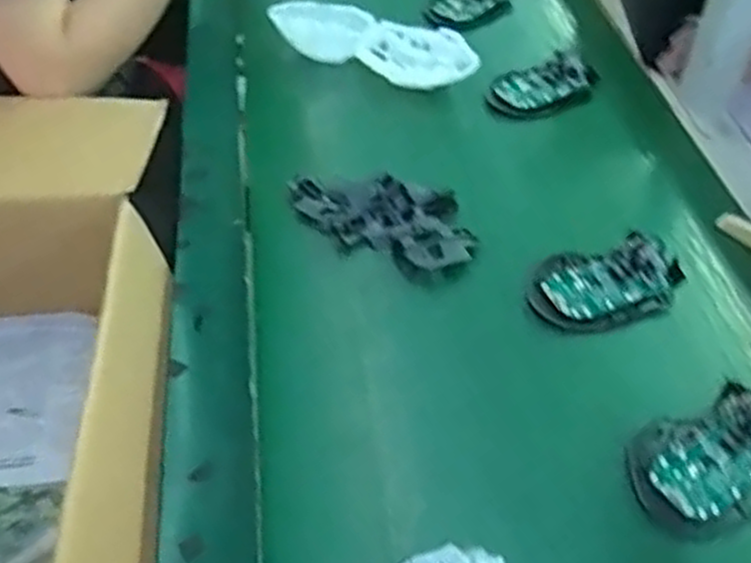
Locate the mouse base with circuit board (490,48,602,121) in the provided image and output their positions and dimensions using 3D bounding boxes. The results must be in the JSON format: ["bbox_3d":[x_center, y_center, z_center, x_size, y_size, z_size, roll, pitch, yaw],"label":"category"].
[{"bbox_3d":[0.164,-0.189,0.767,0.111,0.021,0.068,-22,50,-21],"label":"mouse base with circuit board"}]

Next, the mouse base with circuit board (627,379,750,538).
[{"bbox_3d":[0.207,0.103,0.478,0.113,0.022,0.072,-21,50,-20],"label":"mouse base with circuit board"}]

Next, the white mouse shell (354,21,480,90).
[{"bbox_3d":[0.043,-0.219,0.774,0.113,0.031,0.061,15,47,13],"label":"white mouse shell"}]

